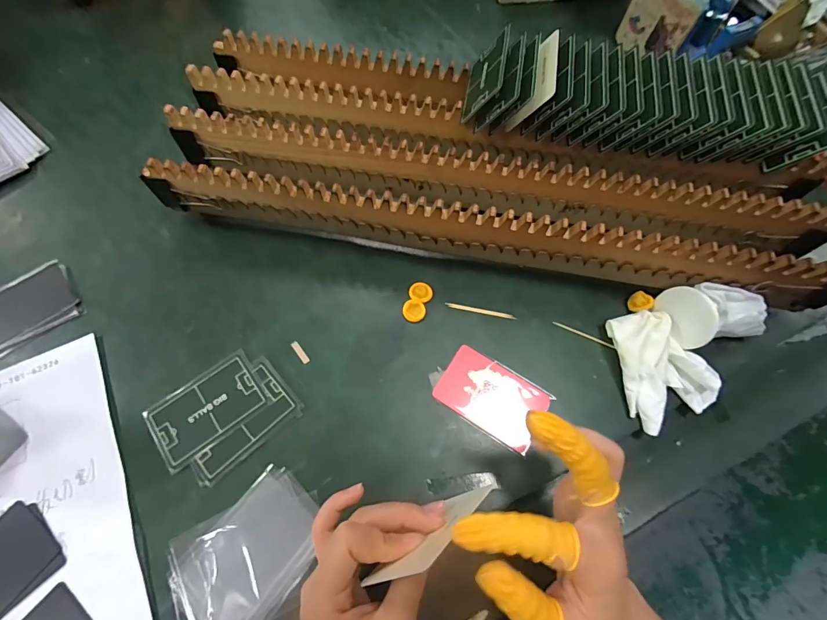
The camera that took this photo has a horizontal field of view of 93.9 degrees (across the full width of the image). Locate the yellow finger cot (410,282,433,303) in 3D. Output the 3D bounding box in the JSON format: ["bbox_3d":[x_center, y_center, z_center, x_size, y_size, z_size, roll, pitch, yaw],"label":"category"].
[{"bbox_3d":[0.007,-0.017,0.357,0.020,0.004,0.019,1,67,-2],"label":"yellow finger cot"}]

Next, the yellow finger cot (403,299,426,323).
[{"bbox_3d":[0.001,0.000,0.348,0.020,0.004,0.021,-10,68,-6],"label":"yellow finger cot"}]

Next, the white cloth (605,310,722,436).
[{"bbox_3d":[0.211,0.047,0.322,0.072,0.034,0.093,-7,68,-5],"label":"white cloth"}]

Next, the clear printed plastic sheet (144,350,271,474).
[{"bbox_3d":[-0.167,0.079,0.313,0.088,0.004,0.055,-35,73,-15],"label":"clear printed plastic sheet"}]

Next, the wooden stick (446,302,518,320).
[{"bbox_3d":[0.061,0.000,0.352,0.063,0.004,0.004,12,67,3],"label":"wooden stick"}]

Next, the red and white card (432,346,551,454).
[{"bbox_3d":[0.066,0.071,0.323,0.085,0.004,0.053,33,70,11],"label":"red and white card"}]

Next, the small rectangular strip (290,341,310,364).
[{"bbox_3d":[-0.098,0.036,0.334,0.006,0.004,0.023,-35,73,-15],"label":"small rectangular strip"}]

